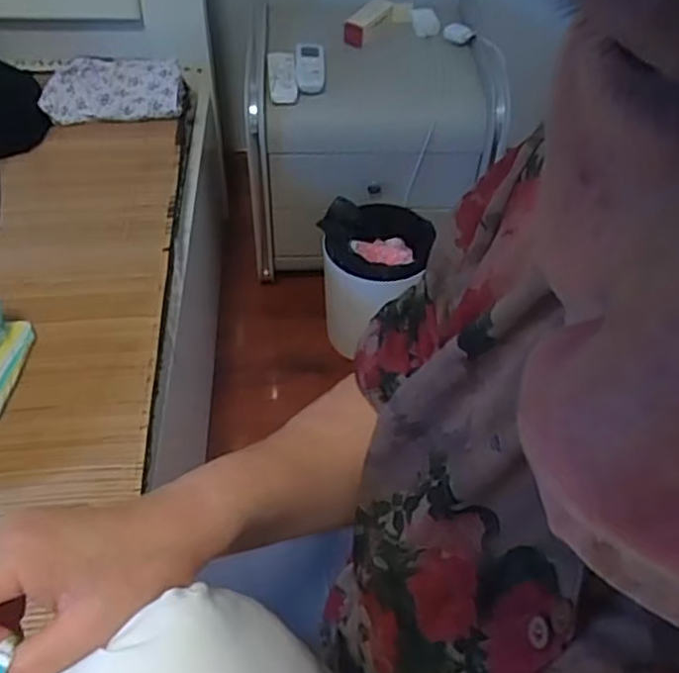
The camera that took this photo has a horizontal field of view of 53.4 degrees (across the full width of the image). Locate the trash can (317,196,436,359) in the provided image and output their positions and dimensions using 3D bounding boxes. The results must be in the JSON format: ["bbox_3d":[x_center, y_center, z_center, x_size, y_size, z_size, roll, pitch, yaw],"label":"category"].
[{"bbox_3d":[0.083,-0.102,1.371,0.214,0.274,0.229,2,50,-2],"label":"trash can"}]

